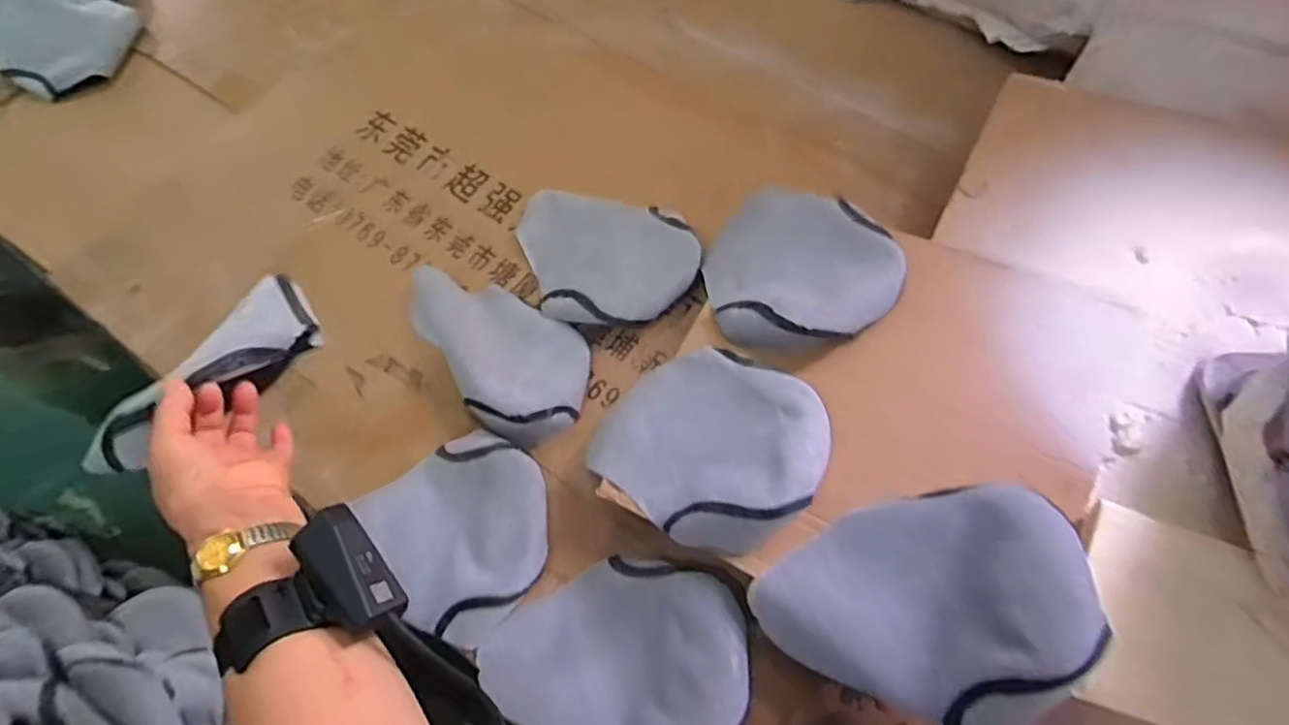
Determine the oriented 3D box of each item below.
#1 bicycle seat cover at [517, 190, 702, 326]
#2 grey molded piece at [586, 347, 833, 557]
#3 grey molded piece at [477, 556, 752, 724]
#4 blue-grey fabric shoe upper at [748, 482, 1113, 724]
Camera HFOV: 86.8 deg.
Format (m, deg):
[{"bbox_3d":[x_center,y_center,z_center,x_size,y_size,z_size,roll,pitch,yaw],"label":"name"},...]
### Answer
[{"bbox_3d":[-0.047,-0.155,0.917,0.218,0.069,0.266,-19,66,-5],"label":"bicycle seat cover"},{"bbox_3d":[0.069,0.077,0.711,0.230,0.090,0.203,40,74,18],"label":"grey molded piece"},{"bbox_3d":[-0.028,0.300,0.703,0.259,0.078,0.205,22,69,12],"label":"grey molded piece"},{"bbox_3d":[0.234,0.211,0.590,0.245,0.133,0.184,-4,66,2],"label":"blue-grey fabric shoe upper"}]

